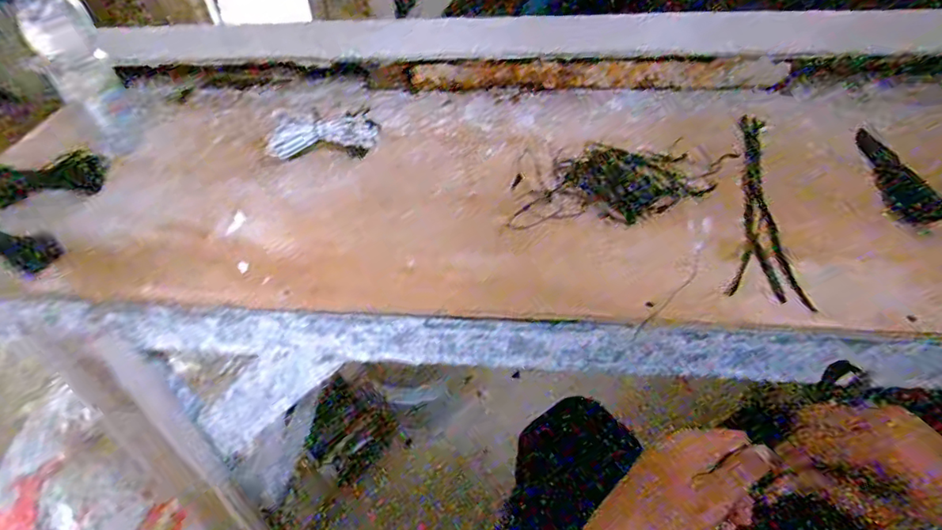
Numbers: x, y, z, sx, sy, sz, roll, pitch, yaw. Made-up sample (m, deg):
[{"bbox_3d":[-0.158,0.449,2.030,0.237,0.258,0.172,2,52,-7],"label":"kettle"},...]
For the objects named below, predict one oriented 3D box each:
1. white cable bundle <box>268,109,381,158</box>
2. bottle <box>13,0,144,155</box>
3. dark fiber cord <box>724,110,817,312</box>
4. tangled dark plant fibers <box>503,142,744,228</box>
[{"bbox_3d":[-0.192,-0.167,0.710,0.134,0.034,0.053,0,44,3],"label":"white cable bundle"},{"bbox_3d":[-0.483,-0.254,0.675,0.070,0.222,0.064,-30,50,-25],"label":"bottle"},{"bbox_3d":[0.349,-0.084,0.633,0.075,0.032,0.329,14,46,17],"label":"dark fiber cord"},{"bbox_3d":[0.180,-0.098,0.651,0.253,0.033,0.109,-2,44,1],"label":"tangled dark plant fibers"}]

